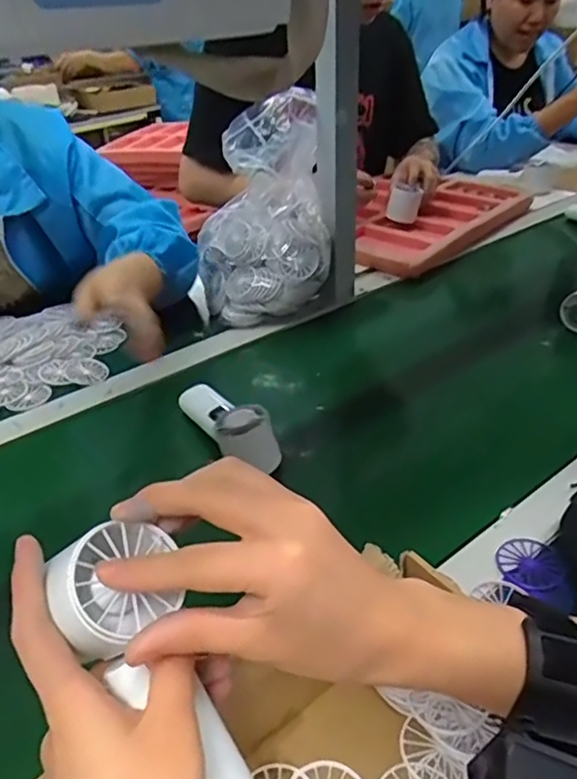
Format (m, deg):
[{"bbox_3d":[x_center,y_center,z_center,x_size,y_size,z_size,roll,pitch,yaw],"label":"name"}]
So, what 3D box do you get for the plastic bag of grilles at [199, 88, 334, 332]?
[{"bbox_3d":[-0.041,-0.248,0.820,0.159,0.259,0.161,-7,35,-7],"label":"plastic bag of grilles"}]

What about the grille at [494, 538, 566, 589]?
[{"bbox_3d":[0.191,0.135,0.483,0.046,0.011,0.049,-1,35,1],"label":"grille"}]

